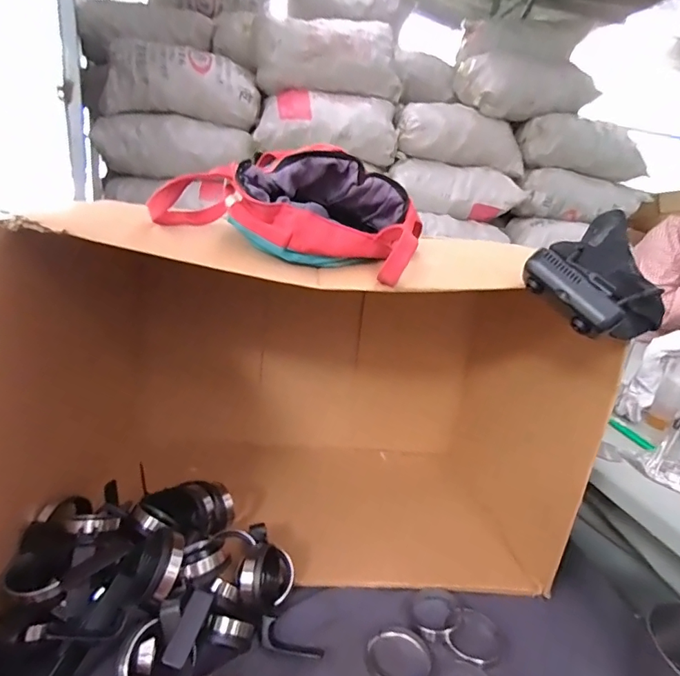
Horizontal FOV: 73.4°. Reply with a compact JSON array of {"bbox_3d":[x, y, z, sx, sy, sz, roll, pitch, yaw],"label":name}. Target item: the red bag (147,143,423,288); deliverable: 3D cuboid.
[{"bbox_3d":[-0.049,-0.158,0.555,0.288,0.119,0.181,8,15,8],"label":"red bag"}]

